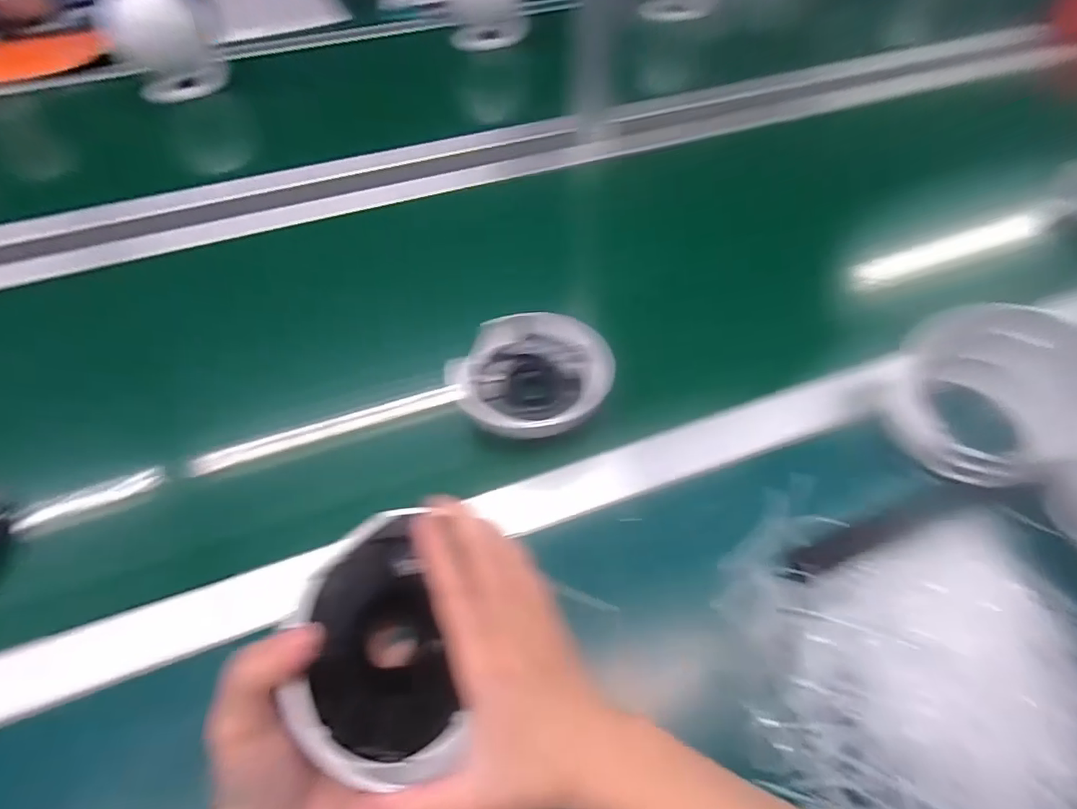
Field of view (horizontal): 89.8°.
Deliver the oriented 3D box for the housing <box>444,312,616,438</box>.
[{"bbox_3d":[-0.006,-0.025,0.447,0.128,0.030,0.113,-1,52,-2],"label":"housing"}]

